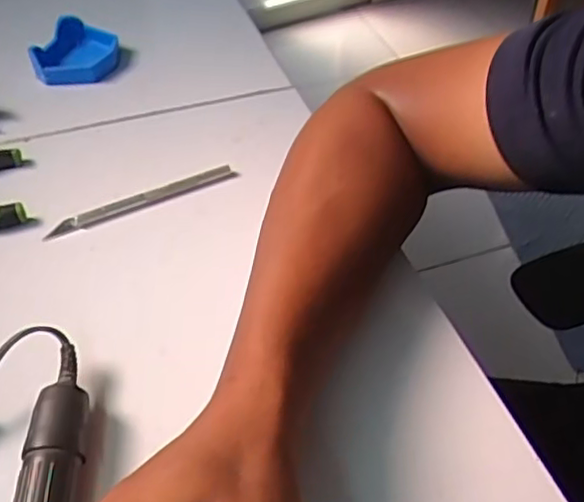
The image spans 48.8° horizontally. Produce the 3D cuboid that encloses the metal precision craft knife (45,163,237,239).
[{"bbox_3d":[-0.108,-0.036,0.470,0.139,0.013,0.010,-21,49,-20],"label":"metal precision craft knife"}]

